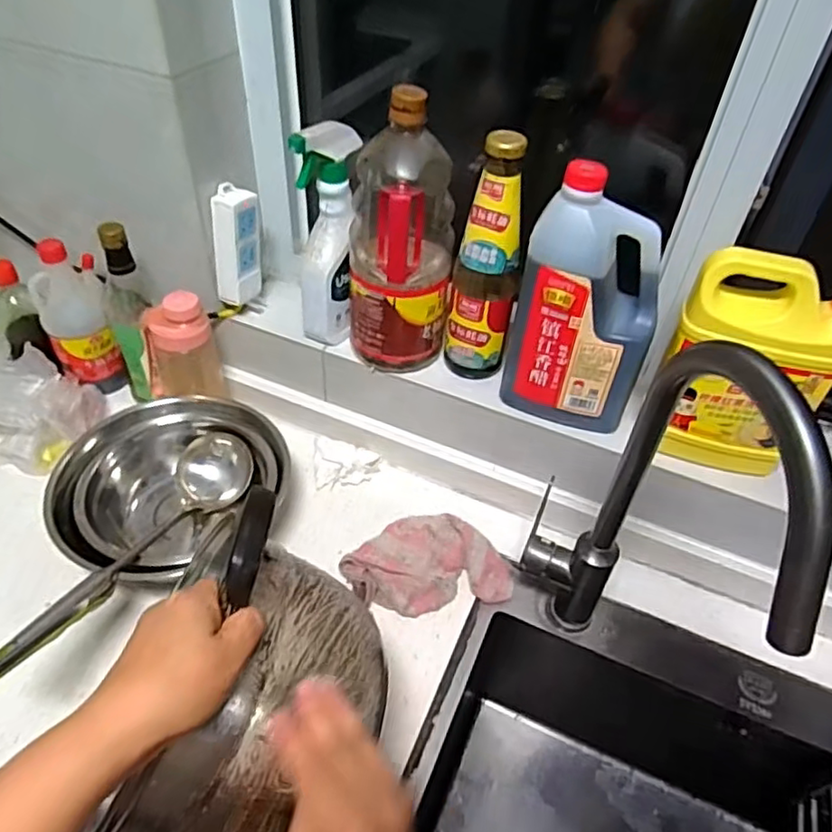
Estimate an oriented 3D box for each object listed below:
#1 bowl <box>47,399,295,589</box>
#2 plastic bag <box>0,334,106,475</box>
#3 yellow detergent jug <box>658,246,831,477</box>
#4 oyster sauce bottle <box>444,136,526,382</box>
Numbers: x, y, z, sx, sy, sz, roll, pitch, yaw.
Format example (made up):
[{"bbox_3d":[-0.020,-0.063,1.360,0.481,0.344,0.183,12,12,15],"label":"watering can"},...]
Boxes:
[{"bbox_3d":[-0.284,0.073,0.702,0.210,0.110,0.221,2,45,-2],"label":"bowl"},{"bbox_3d":[-0.478,-0.022,0.775,0.143,0.099,0.134,22,48,17],"label":"plastic bag"},{"bbox_3d":[0.313,-0.050,0.584,0.149,0.227,0.071,19,48,15],"label":"yellow detergent jug"},{"bbox_3d":[0.074,-0.154,0.657,0.069,0.262,0.056,7,46,3],"label":"oyster sauce bottle"}]

